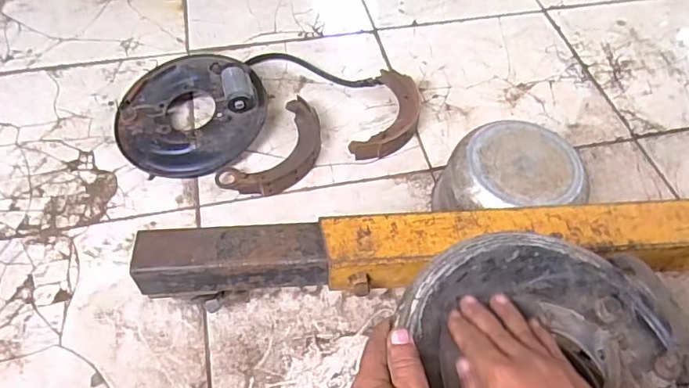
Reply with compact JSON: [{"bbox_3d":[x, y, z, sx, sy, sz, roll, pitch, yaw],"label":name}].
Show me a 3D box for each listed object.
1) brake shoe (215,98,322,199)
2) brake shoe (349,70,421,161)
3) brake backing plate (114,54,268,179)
[{"bbox_3d":[-0.111,-0.075,0.938,0.123,0.032,0.220,31,60,18],"label":"brake shoe"},{"bbox_3d":[0.088,-0.144,0.994,0.098,0.031,0.219,17,57,10],"label":"brake shoe"},{"bbox_3d":[-0.280,-0.150,0.956,0.261,0.087,0.238,1,56,-1],"label":"brake backing plate"}]

